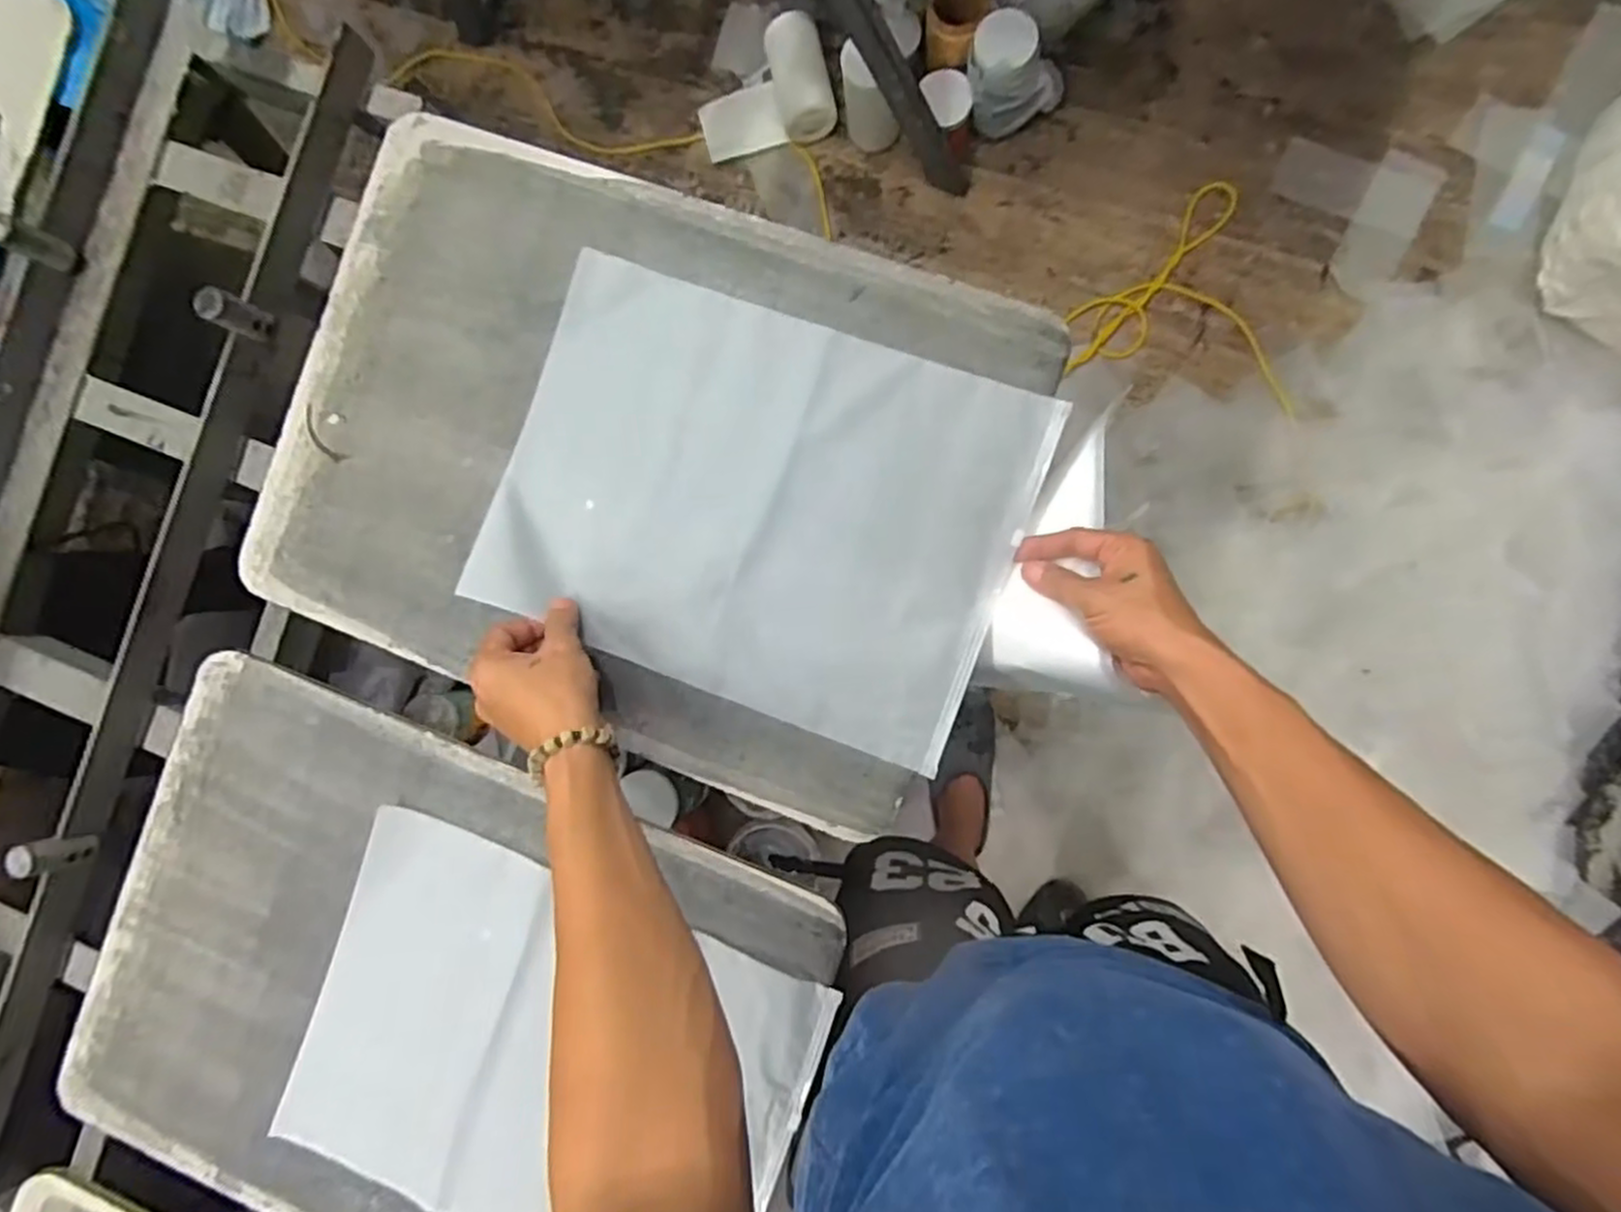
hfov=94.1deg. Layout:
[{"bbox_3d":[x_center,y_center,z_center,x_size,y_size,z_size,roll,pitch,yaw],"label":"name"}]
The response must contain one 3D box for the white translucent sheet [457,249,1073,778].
[{"bbox_3d":[-0.040,-0.071,0.548,0.366,0.013,0.269,20,92,4],"label":"white translucent sheet"}]

